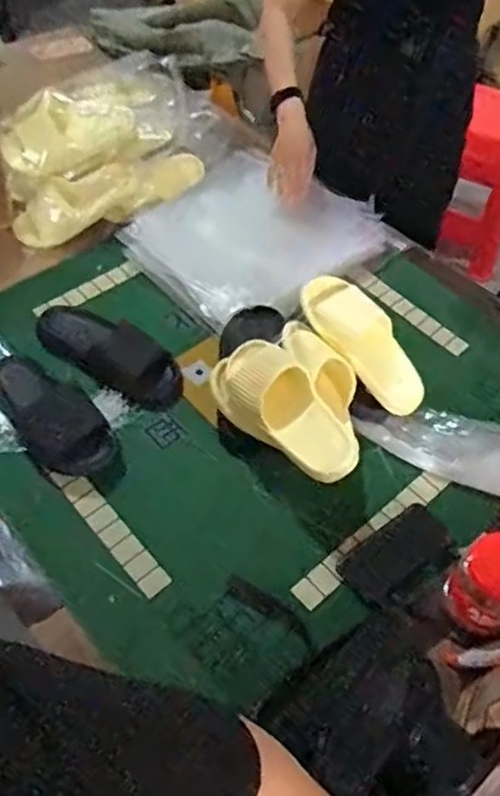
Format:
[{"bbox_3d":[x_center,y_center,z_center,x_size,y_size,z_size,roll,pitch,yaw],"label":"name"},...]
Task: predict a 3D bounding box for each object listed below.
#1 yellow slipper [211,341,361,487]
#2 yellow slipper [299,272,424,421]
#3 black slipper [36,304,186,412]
[{"bbox_3d":[0.038,0.011,0.935,0.090,0.087,0.262,-34,61,-25],"label":"yellow slipper"},{"bbox_3d":[0.179,-0.086,1.042,0.086,0.054,0.251,-41,95,-28],"label":"yellow slipper"},{"bbox_3d":[-0.223,-0.076,1.099,0.263,0.054,0.125,24,55,15],"label":"black slipper"}]

